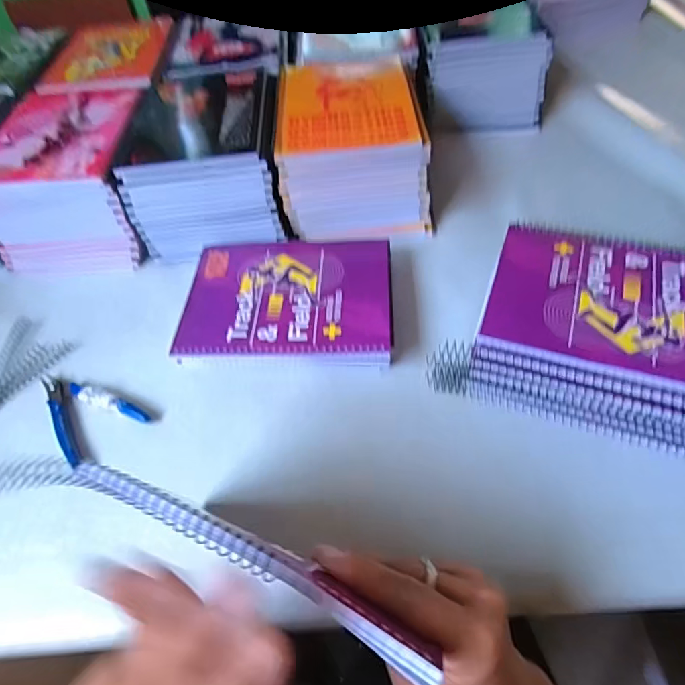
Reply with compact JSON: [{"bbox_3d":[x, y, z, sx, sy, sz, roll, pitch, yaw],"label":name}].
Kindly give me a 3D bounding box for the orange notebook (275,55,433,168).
[{"bbox_3d":[0.005,-0.273,0.524,0.153,0.012,0.202,-5,55,2],"label":"orange notebook"}]

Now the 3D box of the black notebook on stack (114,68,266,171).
[{"bbox_3d":[-0.164,-0.259,0.528,0.149,0.008,0.184,-6,55,2],"label":"black notebook on stack"}]

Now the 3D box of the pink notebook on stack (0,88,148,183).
[{"bbox_3d":[-0.313,-0.236,0.518,0.149,0.008,0.183,-5,55,2],"label":"pink notebook on stack"}]

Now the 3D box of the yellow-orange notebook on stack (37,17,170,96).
[{"bbox_3d":[-0.319,-0.398,0.641,0.142,0.008,0.212,-6,55,2],"label":"yellow-orange notebook on stack"}]

